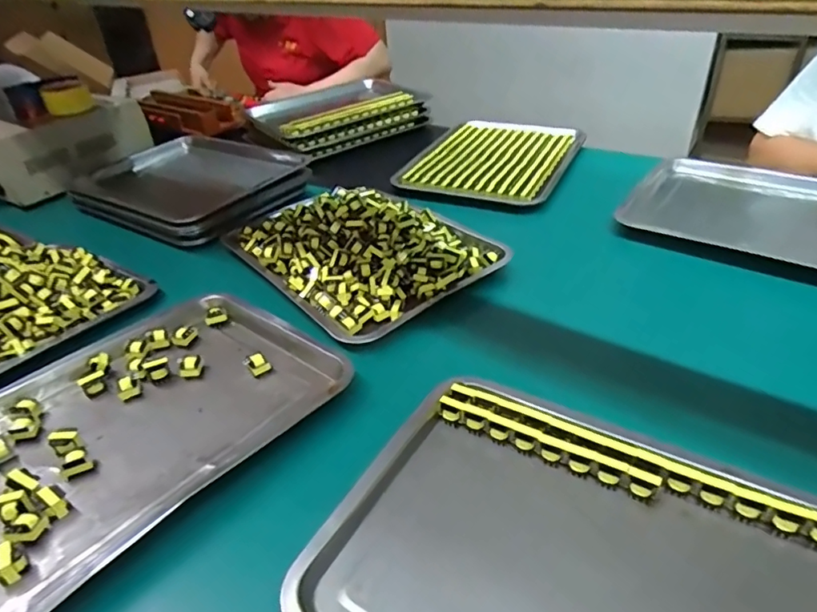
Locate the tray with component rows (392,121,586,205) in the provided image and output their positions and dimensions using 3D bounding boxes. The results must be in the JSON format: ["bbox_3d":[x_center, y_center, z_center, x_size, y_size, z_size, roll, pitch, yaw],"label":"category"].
[{"bbox_3d":[0.173,-0.298,1.034,0.273,0.030,0.367,14,39,25],"label":"tray with component rows"}]

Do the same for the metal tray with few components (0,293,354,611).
[{"bbox_3d":[-0.272,0.114,0.510,0.291,0.035,0.391,25,44,35],"label":"metal tray with few components"}]

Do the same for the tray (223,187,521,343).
[{"bbox_3d":[-0.059,-0.099,0.753,0.298,0.072,0.352,-25,40,-26],"label":"tray"}]

